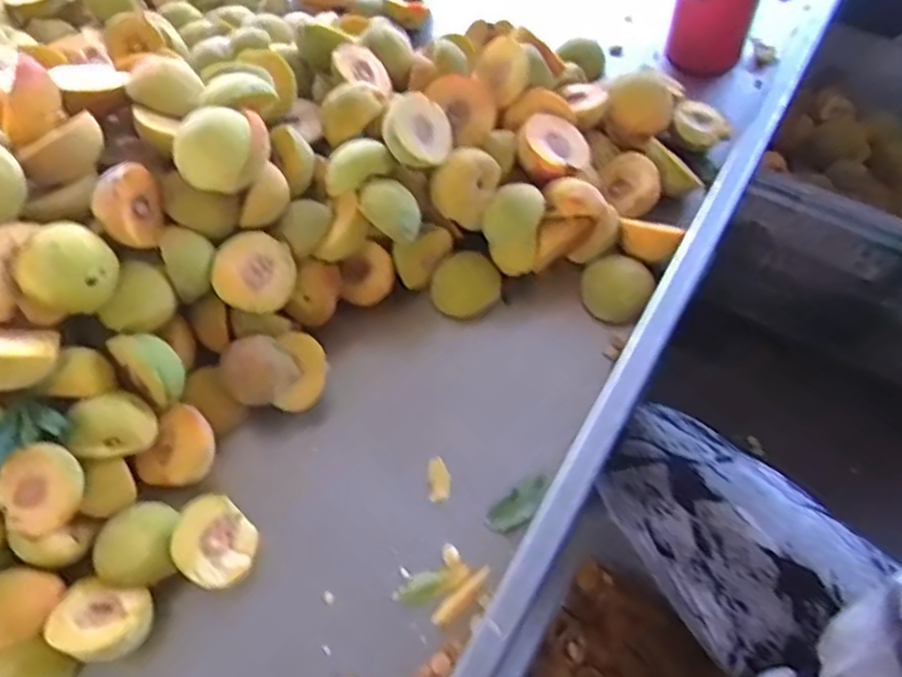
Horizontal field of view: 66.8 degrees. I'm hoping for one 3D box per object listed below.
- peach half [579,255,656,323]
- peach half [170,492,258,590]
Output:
[{"bbox_3d":[0.141,-0.045,0.596,0.058,0.025,0.054,0,59,1],"label":"peach half"},{"bbox_3d":[-0.170,0.145,0.484,0.062,0.032,0.052,50,52,-3],"label":"peach half"}]

